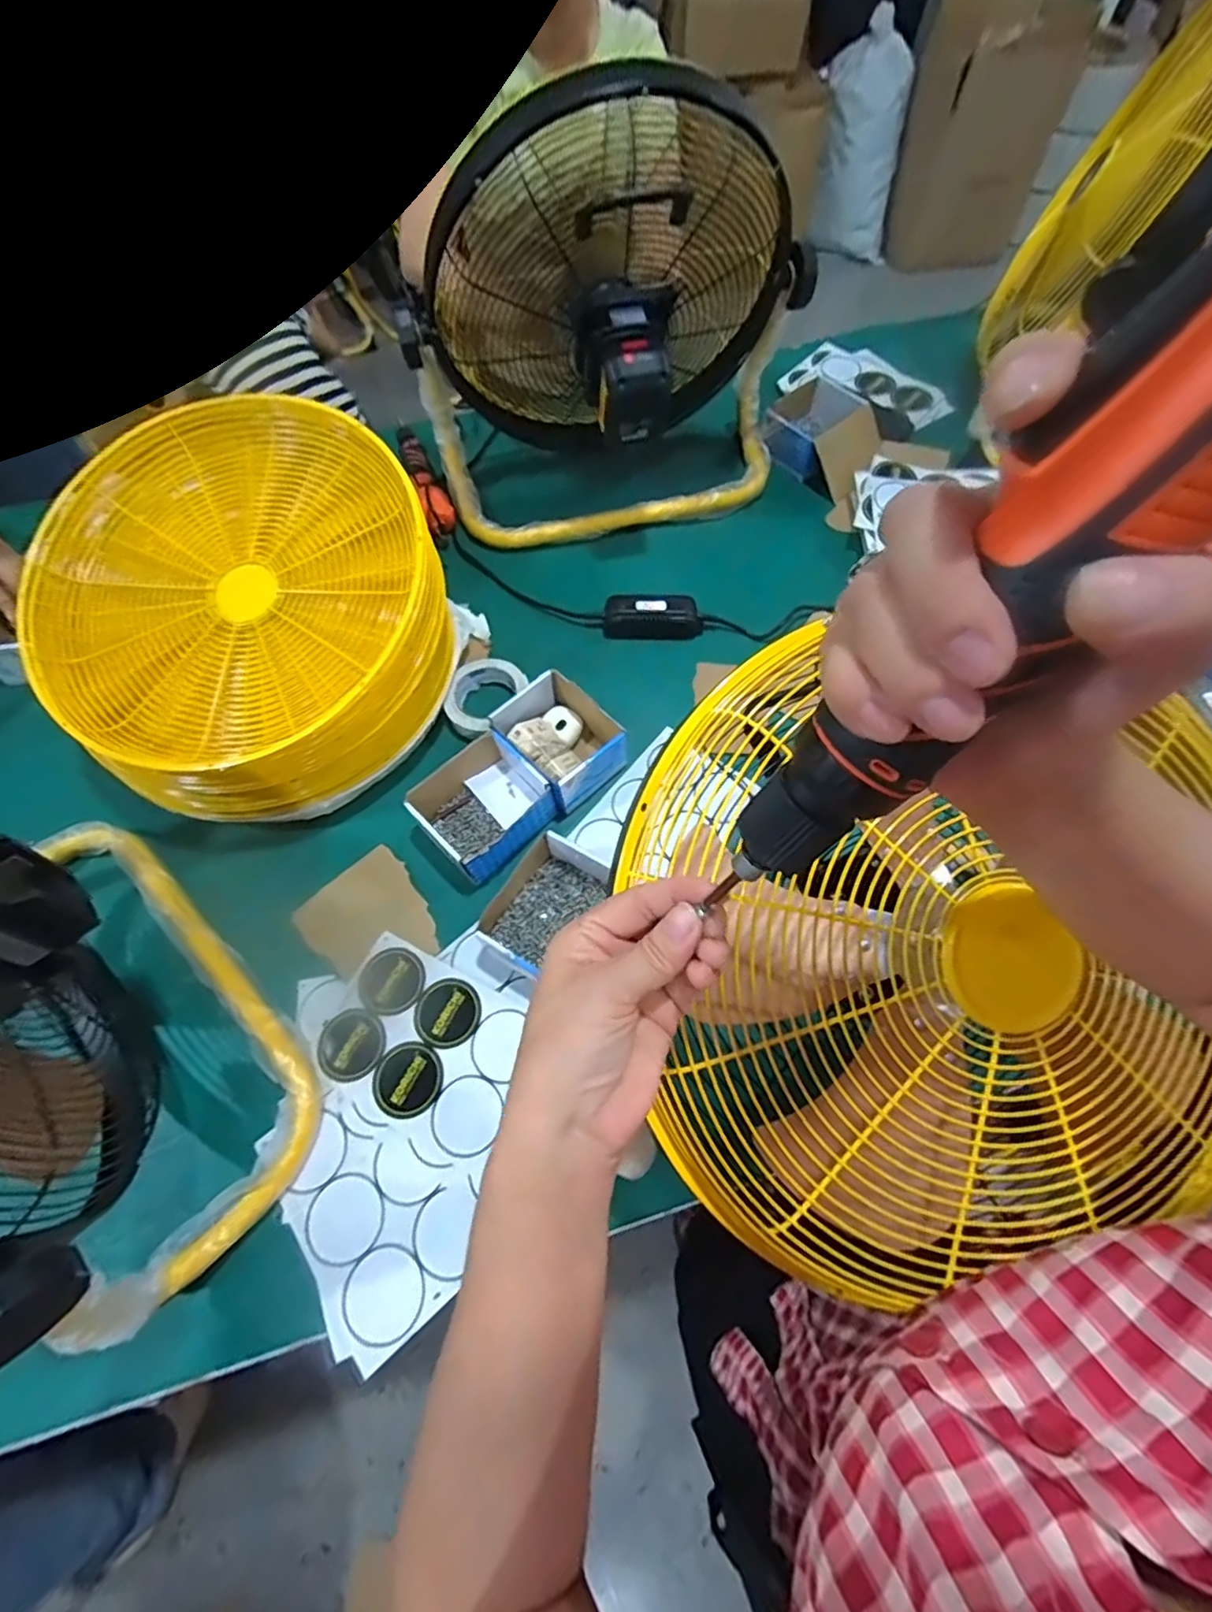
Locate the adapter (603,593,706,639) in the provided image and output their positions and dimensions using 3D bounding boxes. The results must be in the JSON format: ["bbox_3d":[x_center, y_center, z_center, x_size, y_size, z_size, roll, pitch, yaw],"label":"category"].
[{"bbox_3d":[0.065,-0.262,0.841,0.134,0.034,0.057,2,64,1],"label":"adapter"}]

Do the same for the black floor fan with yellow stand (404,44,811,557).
[{"bbox_3d":[0.006,-0.593,0.760,0.499,0.437,0.249,-3,64,-2],"label":"black floor fan with yellow stand"}]

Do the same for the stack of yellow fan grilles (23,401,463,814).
[{"bbox_3d":[-0.401,-0.226,0.694,0.426,0.176,0.412,-38,70,-17],"label":"stack of yellow fan grilles"}]

